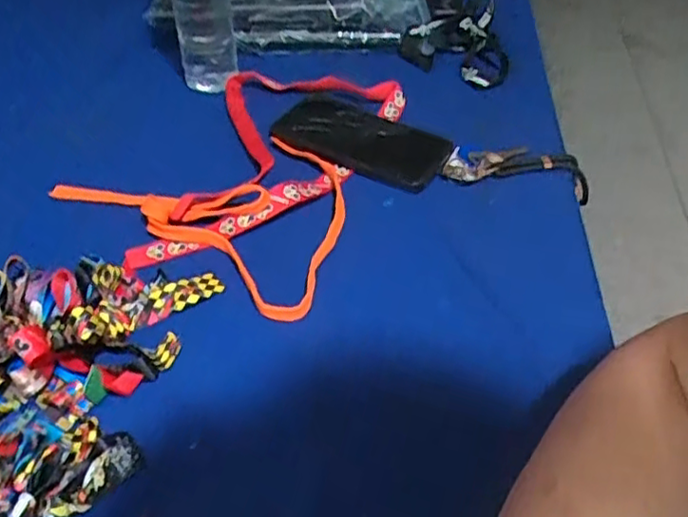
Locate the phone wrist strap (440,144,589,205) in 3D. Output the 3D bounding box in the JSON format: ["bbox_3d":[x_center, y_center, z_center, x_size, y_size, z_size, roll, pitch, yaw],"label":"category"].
[{"bbox_3d":[0.163,-0.082,0.591,0.156,0.049,0.043,3,44,-17],"label":"phone wrist strap"}]

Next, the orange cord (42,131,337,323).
[{"bbox_3d":[-0.093,-0.060,0.535,0.251,0.031,0.167,27,51,22],"label":"orange cord"}]

